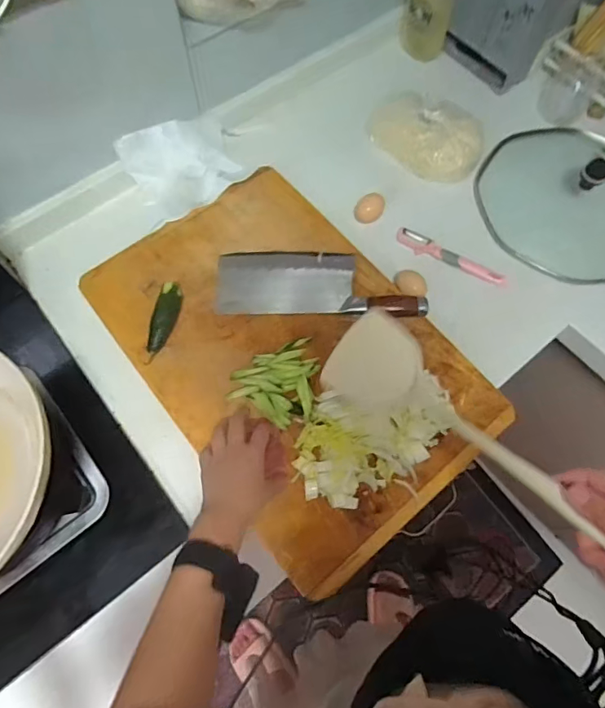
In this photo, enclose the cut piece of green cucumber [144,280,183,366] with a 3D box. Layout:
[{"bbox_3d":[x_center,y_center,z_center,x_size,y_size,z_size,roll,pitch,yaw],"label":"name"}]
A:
[{"bbox_3d":[-0.195,-0.044,0.659,0.033,0.029,0.112,10,68,3],"label":"cut piece of green cucumber"}]

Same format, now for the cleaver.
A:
[{"bbox_3d":[0.027,-0.107,0.694,0.302,0.016,0.106,1,68,0],"label":"cleaver"}]

